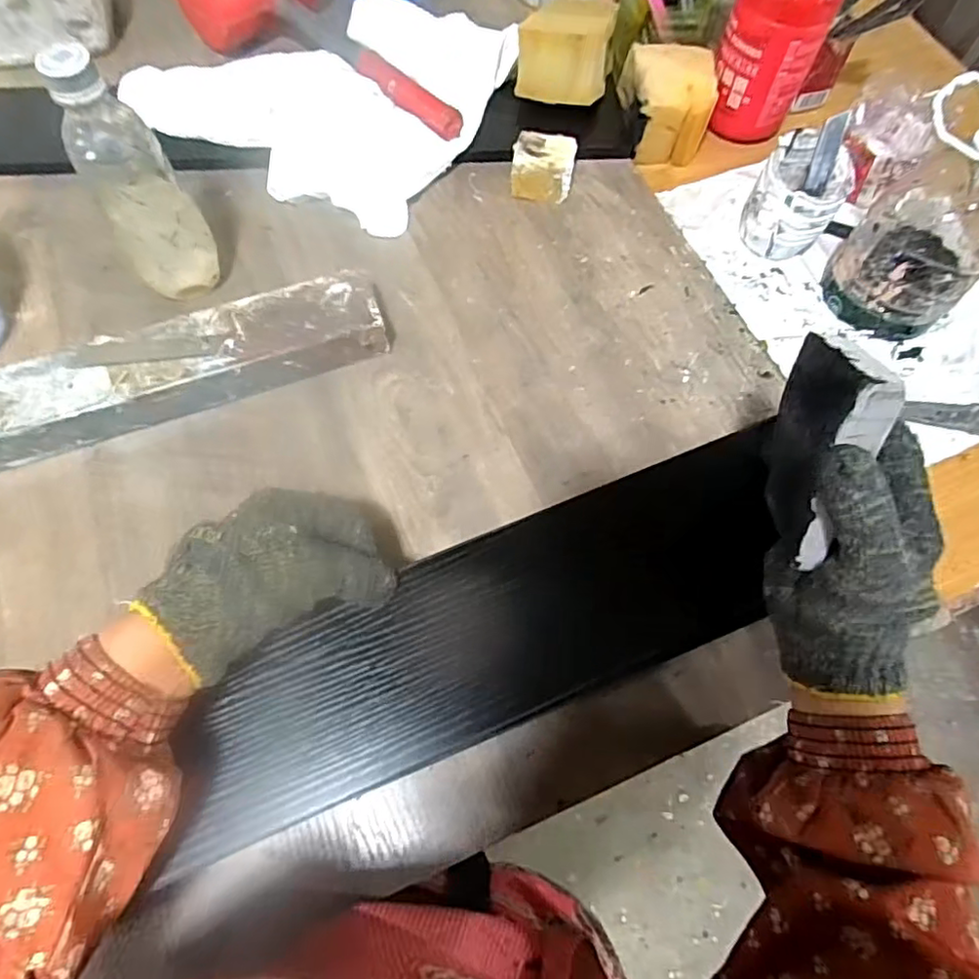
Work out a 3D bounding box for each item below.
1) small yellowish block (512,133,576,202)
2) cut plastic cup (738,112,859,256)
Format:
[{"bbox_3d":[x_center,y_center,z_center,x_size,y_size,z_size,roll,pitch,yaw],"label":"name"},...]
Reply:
[{"bbox_3d":[0.048,-0.284,0.532,0.052,0.035,0.053,9,66,2],"label":"small yellowish block"},{"bbox_3d":[0.265,-0.255,0.519,0.067,0.076,0.089,29,68,11],"label":"cut plastic cup"}]

